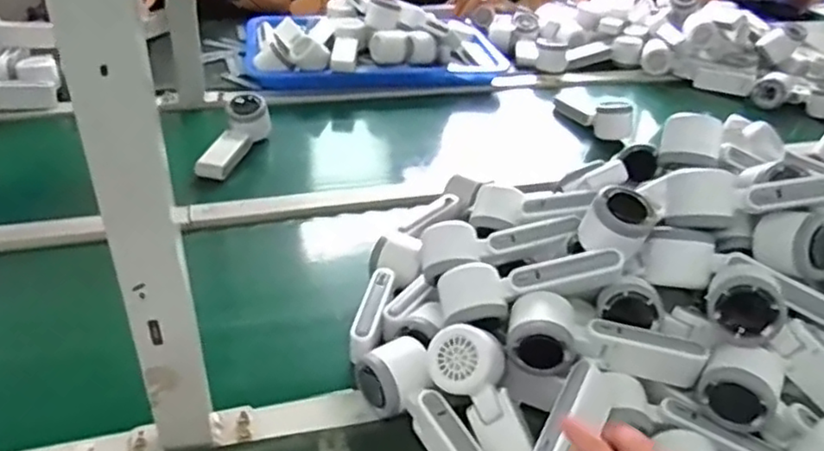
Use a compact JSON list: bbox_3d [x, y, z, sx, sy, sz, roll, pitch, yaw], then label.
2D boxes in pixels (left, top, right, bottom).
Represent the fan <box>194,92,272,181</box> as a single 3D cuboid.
[{"bbox_3d":[-0.257,-0.130,0.950,0.055,0.062,0.149,10,36,7],"label":"fan"}]

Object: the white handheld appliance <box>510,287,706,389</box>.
[{"bbox_3d":[0.168,0.106,0.578,0.163,0.049,0.055,9,36,6],"label":"white handheld appliance"}]

